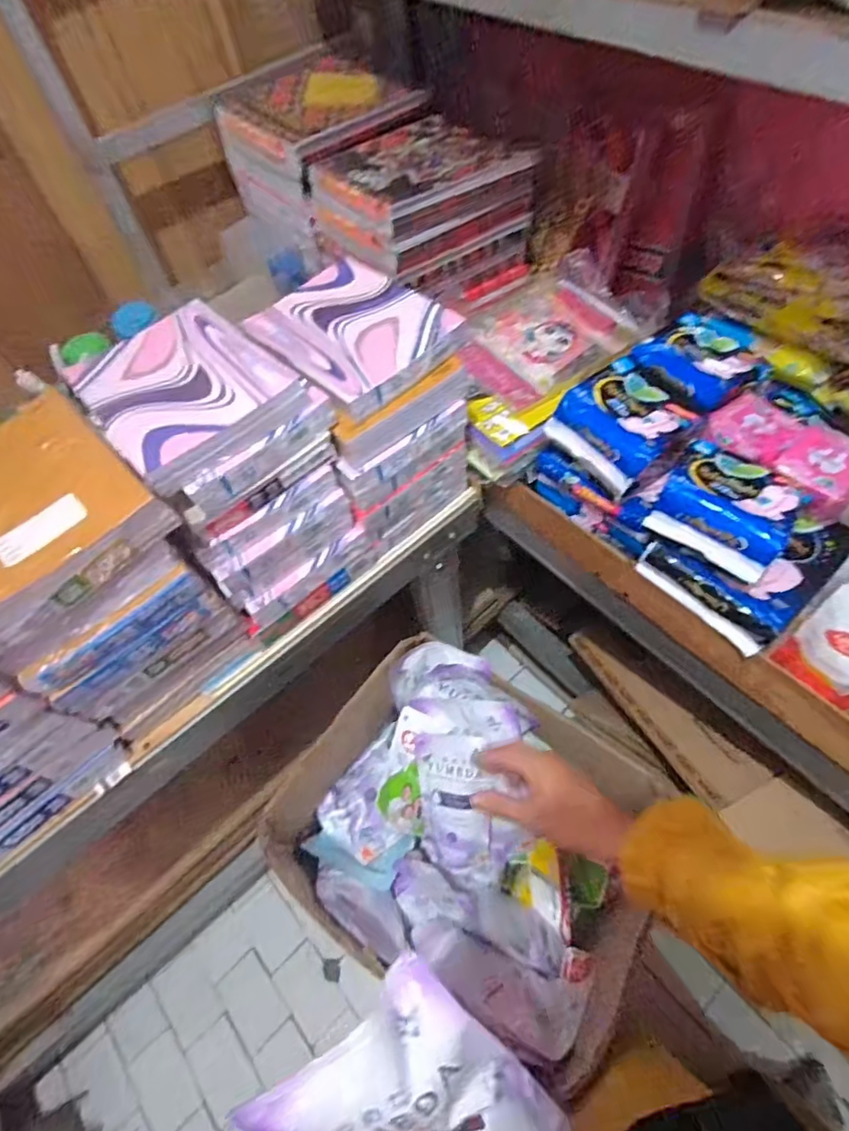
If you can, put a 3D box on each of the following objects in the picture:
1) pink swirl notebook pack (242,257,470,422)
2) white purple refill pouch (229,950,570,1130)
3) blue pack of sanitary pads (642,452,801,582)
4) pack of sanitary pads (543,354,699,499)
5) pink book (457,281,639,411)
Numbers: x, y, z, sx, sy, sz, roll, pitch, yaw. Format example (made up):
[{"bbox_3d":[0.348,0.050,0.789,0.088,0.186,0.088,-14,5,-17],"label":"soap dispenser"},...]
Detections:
[{"bbox_3d":[-0.082,-0.265,0.599,0.168,0.029,0.221,-35,63,-17],"label":"pink swirl notebook pack"},{"bbox_3d":[0.008,0.323,0.311,0.112,0.031,0.186,-43,103,-6],"label":"white purple refill pouch"},{"bbox_3d":[0.305,-0.057,0.548,0.116,0.050,0.097,38,68,23],"label":"blue pack of sanitary pads"},{"bbox_3d":[0.226,-0.168,0.621,0.124,0.052,0.123,-38,64,-18],"label":"pack of sanitary pads"},{"bbox_3d":[0.168,-0.326,0.770,0.253,0.029,0.164,-34,75,-19],"label":"pink book"}]

